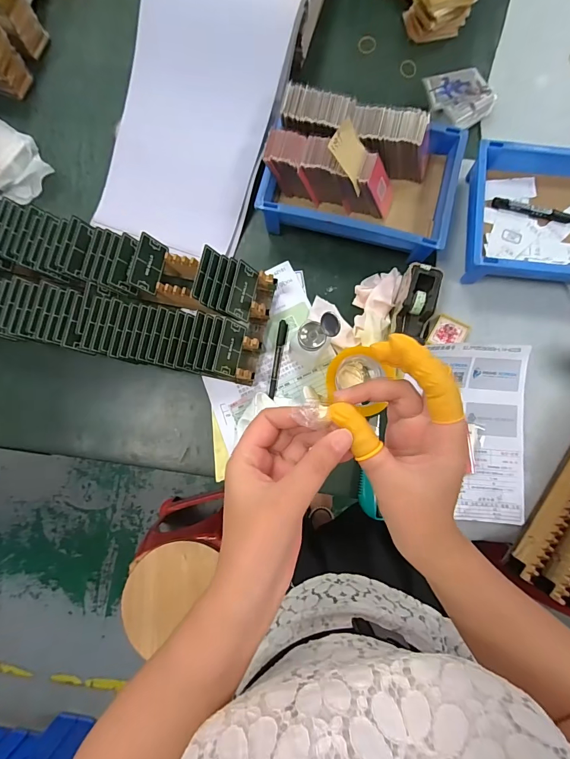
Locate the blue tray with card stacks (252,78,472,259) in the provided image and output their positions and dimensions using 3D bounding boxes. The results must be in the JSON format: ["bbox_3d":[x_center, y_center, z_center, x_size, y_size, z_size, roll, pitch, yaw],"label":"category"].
[{"bbox_3d":[0.123,-0.333,0.605,0.303,0.120,0.200,12,84,2],"label":"blue tray with card stacks"}]

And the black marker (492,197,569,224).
[{"bbox_3d":[0.415,-0.284,0.615,0.129,0.012,0.019,14,84,2],"label":"black marker"}]

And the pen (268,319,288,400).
[{"bbox_3d":[-0.012,-0.035,0.630,0.016,0.010,0.136,10,84,2],"label":"pen"}]

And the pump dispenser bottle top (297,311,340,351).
[{"bbox_3d":[0.046,-0.066,0.506,0.055,0.046,0.041,-18,84,-2],"label":"pump dispenser bottle top"}]

